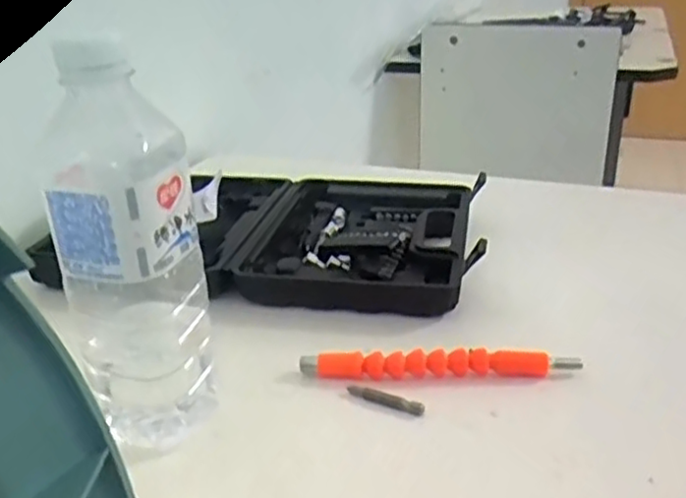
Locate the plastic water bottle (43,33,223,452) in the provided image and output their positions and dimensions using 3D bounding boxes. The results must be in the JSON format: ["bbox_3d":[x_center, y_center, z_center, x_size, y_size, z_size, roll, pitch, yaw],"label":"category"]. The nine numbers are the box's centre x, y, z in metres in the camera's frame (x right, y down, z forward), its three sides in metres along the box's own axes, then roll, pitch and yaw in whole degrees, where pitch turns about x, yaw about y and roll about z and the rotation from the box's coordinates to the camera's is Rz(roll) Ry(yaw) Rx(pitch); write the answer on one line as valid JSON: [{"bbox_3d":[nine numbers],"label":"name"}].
[{"bbox_3d":[-0.106,0.000,0.358,0.072,0.213,0.069,-14,27,-21],"label":"plastic water bottle"}]

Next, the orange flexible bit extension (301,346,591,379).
[{"bbox_3d":[0.059,0.071,0.432,0.168,0.016,0.017,1,25,4],"label":"orange flexible bit extension"}]

